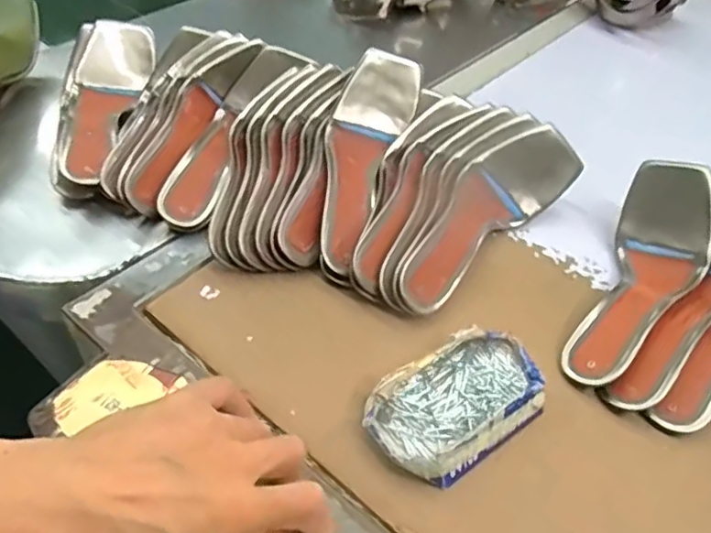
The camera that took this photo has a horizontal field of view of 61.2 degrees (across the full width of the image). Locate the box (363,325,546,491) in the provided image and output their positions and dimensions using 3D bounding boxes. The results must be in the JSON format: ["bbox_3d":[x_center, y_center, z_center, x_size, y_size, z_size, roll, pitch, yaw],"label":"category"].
[{"bbox_3d":[0.074,0.094,0.424,0.137,0.030,0.076,-26,53,-29],"label":"box"}]

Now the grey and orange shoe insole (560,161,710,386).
[{"bbox_3d":[0.240,0.007,0.504,0.082,0.059,0.235,27,62,20],"label":"grey and orange shoe insole"}]

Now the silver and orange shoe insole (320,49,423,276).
[{"bbox_3d":[0.003,-0.100,0.550,0.072,0.046,0.225,12,62,6],"label":"silver and orange shoe insole"}]

